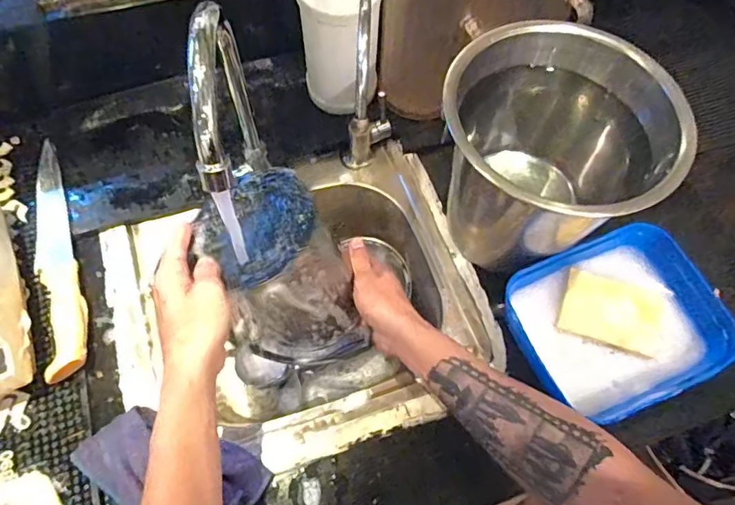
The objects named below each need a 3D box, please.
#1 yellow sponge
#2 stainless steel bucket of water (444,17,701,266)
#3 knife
[{"bbox_3d":[0.259,0.059,0.534,0.106,0.026,0.074,17,65,6],"label":"yellow sponge"},{"bbox_3d":[0.172,-0.084,0.520,0.206,0.191,0.179,1,64,-2],"label":"stainless steel bucket of water"},{"bbox_3d":[-0.351,-0.005,0.571,0.041,0.028,0.303,-20,67,-12],"label":"knife"}]

